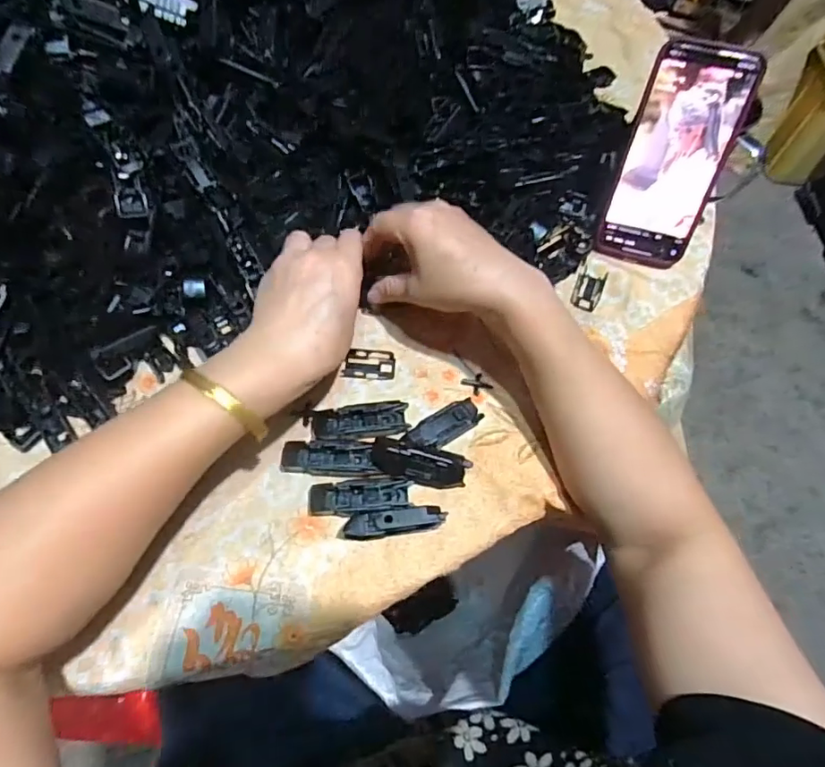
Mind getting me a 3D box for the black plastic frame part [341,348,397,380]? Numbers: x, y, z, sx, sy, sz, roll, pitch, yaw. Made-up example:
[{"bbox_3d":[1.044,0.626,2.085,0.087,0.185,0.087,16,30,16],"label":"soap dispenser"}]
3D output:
[{"bbox_3d":[-0.033,-0.015,0.393,0.040,0.007,0.023,2,64,-2],"label":"black plastic frame part"}]

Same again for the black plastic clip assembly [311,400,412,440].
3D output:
[{"bbox_3d":[-0.037,0.028,0.367,0.068,0.009,0.025,-8,65,-7],"label":"black plastic clip assembly"}]

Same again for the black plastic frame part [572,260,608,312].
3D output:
[{"bbox_3d":[0.152,-0.083,0.440,0.025,0.011,0.044,20,65,7],"label":"black plastic frame part"}]

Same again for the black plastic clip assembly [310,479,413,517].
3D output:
[{"bbox_3d":[-0.035,0.076,0.340,0.068,0.019,0.026,-5,64,-5],"label":"black plastic clip assembly"}]

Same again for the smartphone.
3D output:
[{"bbox_3d":[0.213,-0.181,0.418,0.082,0.164,0.009,15,33,12],"label":"smartphone"}]

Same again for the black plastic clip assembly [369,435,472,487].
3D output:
[{"bbox_3d":[0.005,0.054,0.346,0.065,0.021,0.023,11,64,2],"label":"black plastic clip assembly"}]

